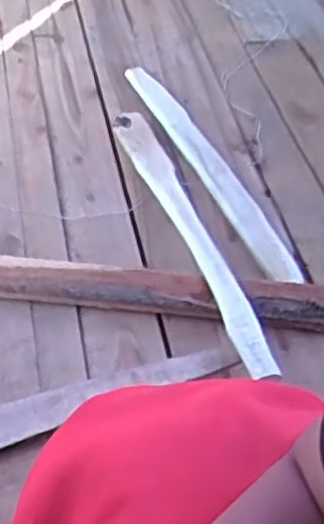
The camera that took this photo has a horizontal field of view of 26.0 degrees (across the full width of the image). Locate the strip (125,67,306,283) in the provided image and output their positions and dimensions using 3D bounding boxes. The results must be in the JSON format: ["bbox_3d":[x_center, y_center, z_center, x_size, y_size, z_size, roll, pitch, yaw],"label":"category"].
[{"bbox_3d":[0.065,-0.138,0.962,0.049,0.024,0.457,-15,51,-19],"label":"strip"}]

